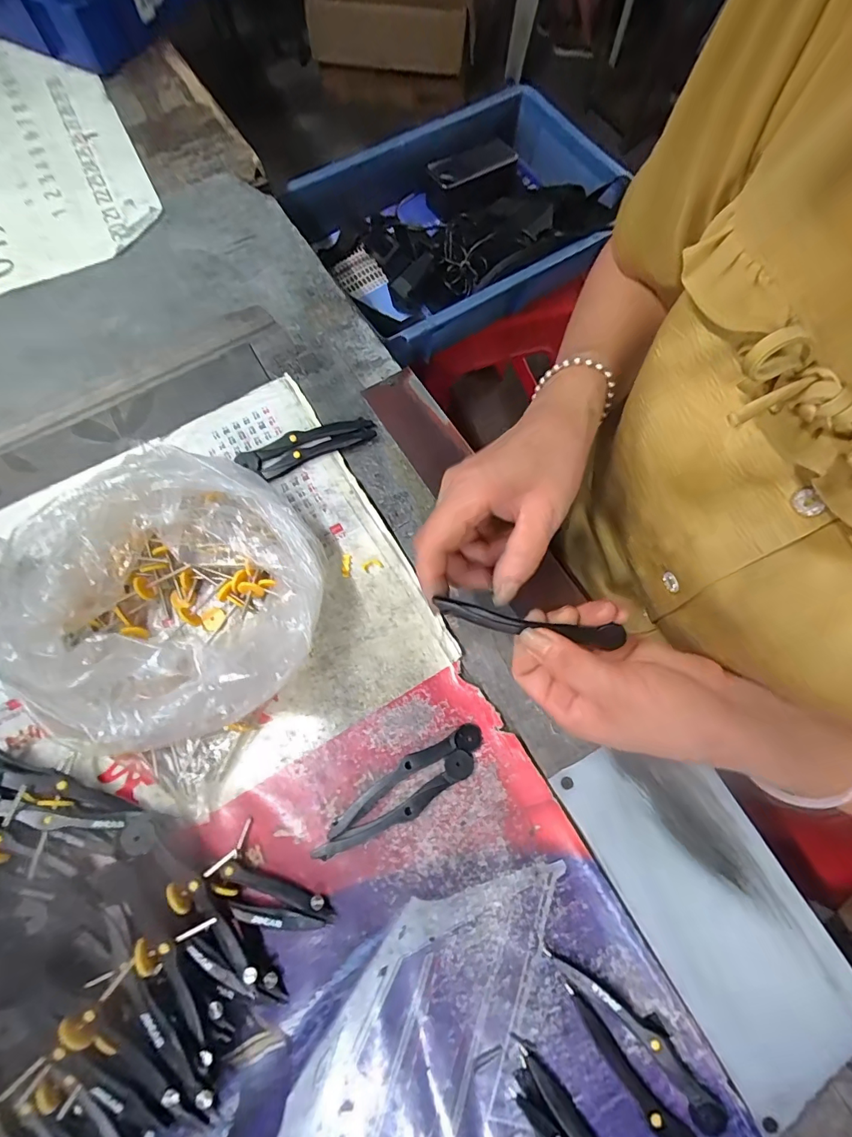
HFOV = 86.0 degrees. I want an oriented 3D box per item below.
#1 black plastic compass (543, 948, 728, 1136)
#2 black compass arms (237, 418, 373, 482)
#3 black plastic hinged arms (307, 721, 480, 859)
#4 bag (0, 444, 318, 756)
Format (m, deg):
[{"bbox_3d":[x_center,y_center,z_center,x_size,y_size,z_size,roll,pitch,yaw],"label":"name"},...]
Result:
[{"bbox_3d":[0.119,0.257,0.255,0.021,0.008,0.115,-43,77,-13],"label":"black plastic compass"},{"bbox_3d":[-0.094,-0.098,0.366,0.106,0.008,0.028,-24,74,-8],"label":"black compass arms"},{"bbox_3d":[-0.015,0.144,0.293,0.122,0.007,0.030,-33,76,-11],"label":"black plastic hinged arms"},{"bbox_3d":[-0.157,0.018,0.296,0.174,0.073,0.164,-41,77,-12],"label":"bag"}]

